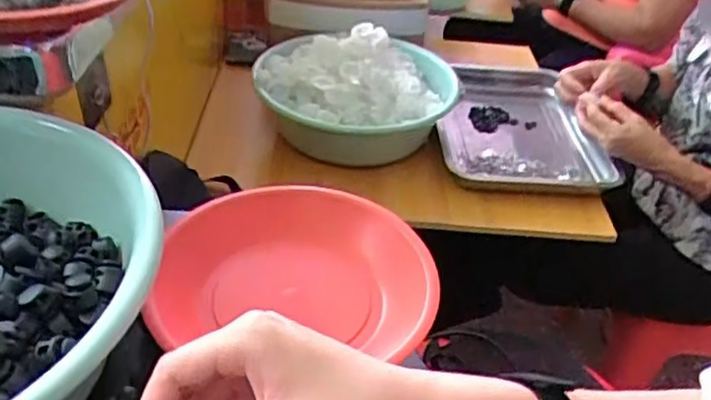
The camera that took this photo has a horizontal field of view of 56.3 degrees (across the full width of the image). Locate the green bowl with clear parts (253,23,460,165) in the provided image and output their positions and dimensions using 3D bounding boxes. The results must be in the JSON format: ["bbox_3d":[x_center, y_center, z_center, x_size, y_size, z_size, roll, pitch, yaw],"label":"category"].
[{"bbox_3d":[0.007,-0.177,1.020,0.309,0.123,0.303,4,37,-3],"label":"green bowl with clear parts"}]

